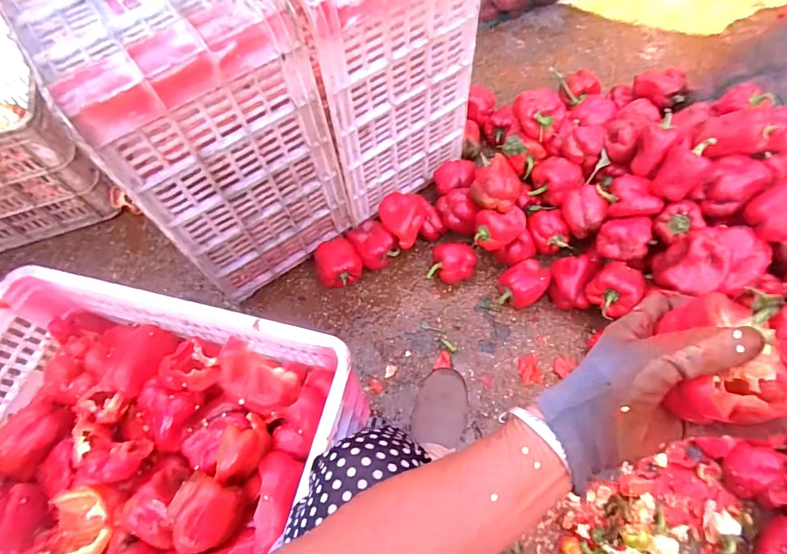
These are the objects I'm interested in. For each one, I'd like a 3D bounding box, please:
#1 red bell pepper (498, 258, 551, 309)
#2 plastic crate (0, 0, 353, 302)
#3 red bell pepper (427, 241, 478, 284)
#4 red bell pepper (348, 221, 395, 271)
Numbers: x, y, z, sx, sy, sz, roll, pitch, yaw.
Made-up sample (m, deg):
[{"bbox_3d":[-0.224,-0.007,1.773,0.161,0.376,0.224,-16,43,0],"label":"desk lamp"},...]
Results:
[{"bbox_3d":[0.255,0.018,0.861,0.100,0.068,0.080,-35,66,-14],"label":"red bell pepper"},{"bbox_3d":[-0.298,-0.245,0.754,0.286,0.458,0.295,-32,65,-13],"label":"plastic crate"},{"bbox_3d":[0.117,-0.026,0.888,0.089,0.081,0.075,19,65,13],"label":"red bell pepper"},{"bbox_3d":[-0.044,-0.068,0.914,0.077,0.068,0.095,-29,65,-11],"label":"red bell pepper"}]

